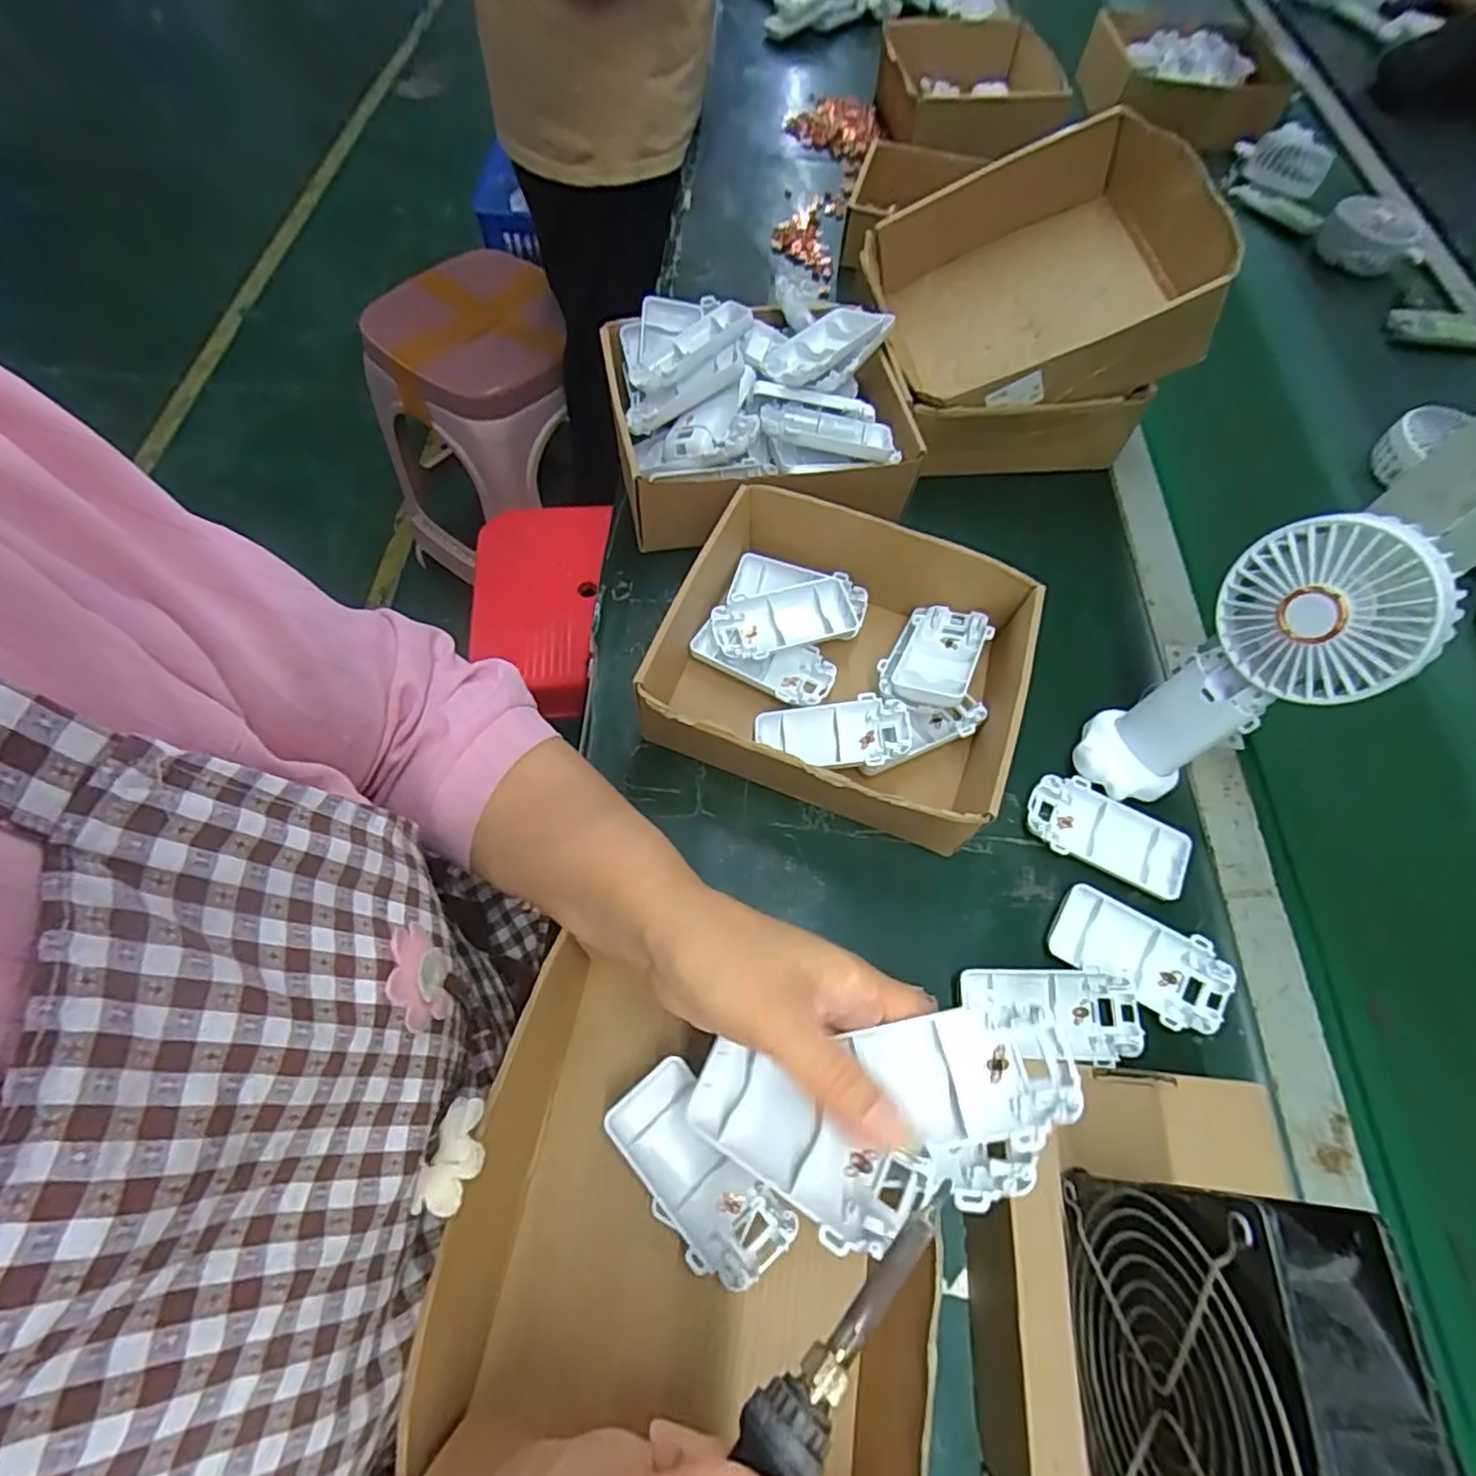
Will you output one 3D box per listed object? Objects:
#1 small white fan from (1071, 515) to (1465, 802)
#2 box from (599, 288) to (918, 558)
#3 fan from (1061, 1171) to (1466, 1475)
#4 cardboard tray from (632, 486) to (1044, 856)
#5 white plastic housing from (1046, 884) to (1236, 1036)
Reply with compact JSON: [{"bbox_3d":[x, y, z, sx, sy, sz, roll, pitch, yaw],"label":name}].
[{"bbox_3d":[0.262,-0.028,0.366,0.076,0.182,0.084,-34,71,-19],"label":"small white fan"},{"bbox_3d":[0.023,-0.243,0.508,0.245,0.091,0.196,-1,64,-4],"label":"box"},{"bbox_3d":[0.160,0.215,0.220,0.044,0.113,0.118,6,63,-1],"label":"fan"},{"bbox_3d":[0.066,-0.049,0.435,0.200,0.070,0.190,21,64,7],"label":"cardboard tray"},{"bbox_3d":[0.227,0.125,0.384,0.097,0.014,0.050,24,65,8],"label":"white plastic housing"}]

